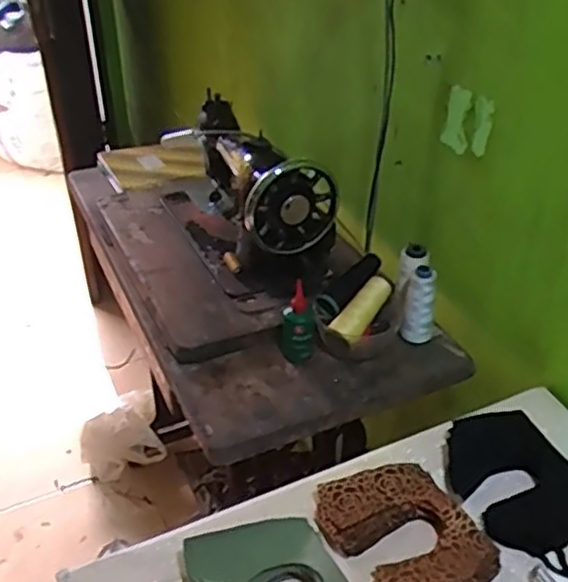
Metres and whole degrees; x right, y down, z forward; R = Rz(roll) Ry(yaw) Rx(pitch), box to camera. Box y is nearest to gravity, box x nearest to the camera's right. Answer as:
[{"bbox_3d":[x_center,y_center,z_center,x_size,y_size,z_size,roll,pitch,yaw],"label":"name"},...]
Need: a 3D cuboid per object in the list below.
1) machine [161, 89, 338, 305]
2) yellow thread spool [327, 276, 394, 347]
[{"bbox_3d":[-0.071,-0.156,1.091,0.164,0.202,0.398,-18,38,-24],"label":"machine"},{"bbox_3d":[0.109,0.023,0.946,0.037,0.043,0.119,20,43,31],"label":"yellow thread spool"}]

